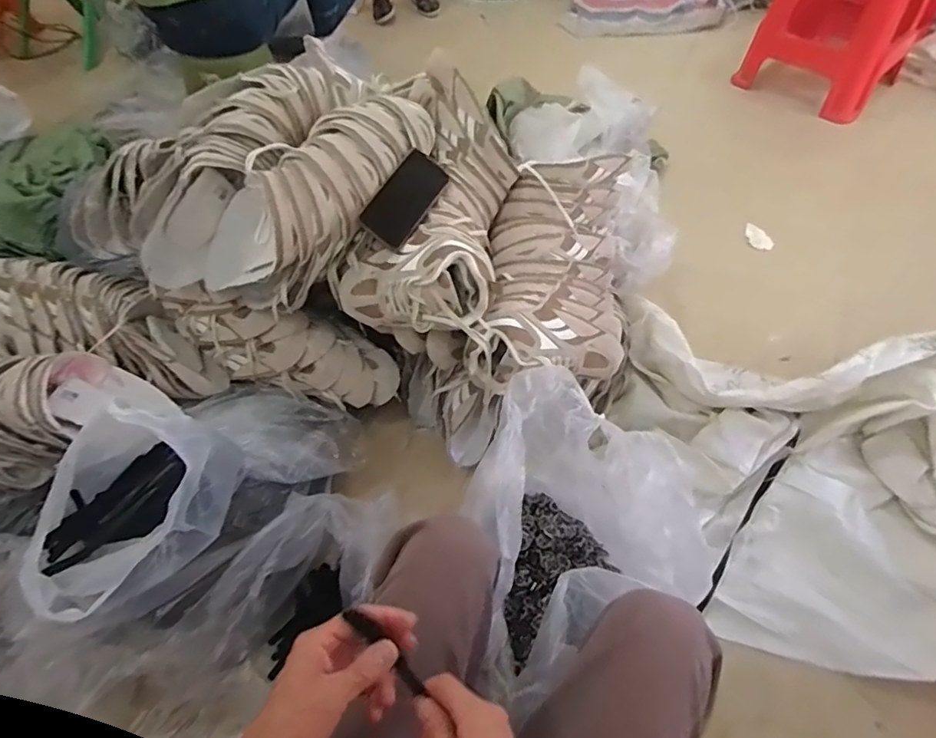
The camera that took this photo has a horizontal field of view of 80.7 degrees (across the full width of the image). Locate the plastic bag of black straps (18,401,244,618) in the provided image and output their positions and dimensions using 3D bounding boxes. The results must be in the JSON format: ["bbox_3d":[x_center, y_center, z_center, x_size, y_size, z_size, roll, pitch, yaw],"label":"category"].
[{"bbox_3d":[-0.465,0.158,0.728,0.276,0.228,0.199,-30,59,-18],"label":"plastic bag of black straps"}]

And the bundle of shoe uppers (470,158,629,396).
[{"bbox_3d":[0.147,-0.180,0.910,0.224,0.149,0.438,7,55,7],"label":"bundle of shoe uppers"}]

